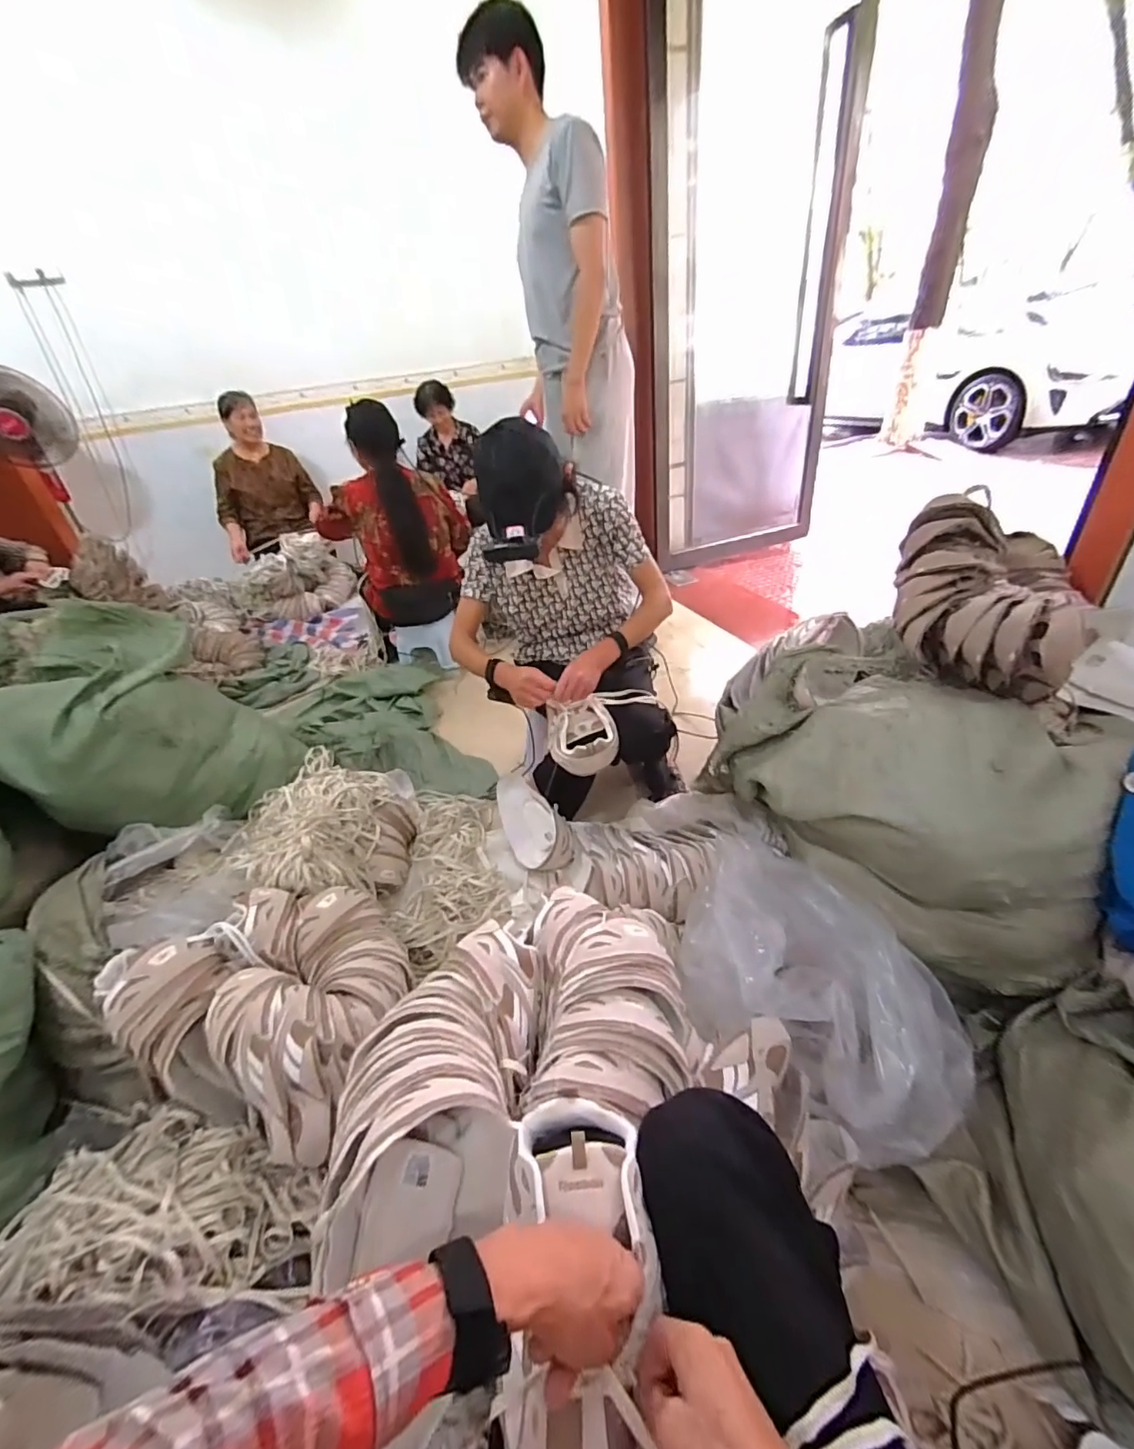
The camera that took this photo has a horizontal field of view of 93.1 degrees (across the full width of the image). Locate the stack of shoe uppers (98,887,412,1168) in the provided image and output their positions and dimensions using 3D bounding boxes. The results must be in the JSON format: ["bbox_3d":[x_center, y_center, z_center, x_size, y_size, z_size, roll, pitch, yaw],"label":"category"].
[{"bbox_3d":[-0.435,0.389,0.836,0.325,0.172,0.352,8,38,21],"label":"stack of shoe uppers"}]

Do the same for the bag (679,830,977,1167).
[{"bbox_3d":[0.358,0.402,0.811,0.259,0.202,0.416,-27,39,-26],"label":"bag"}]

